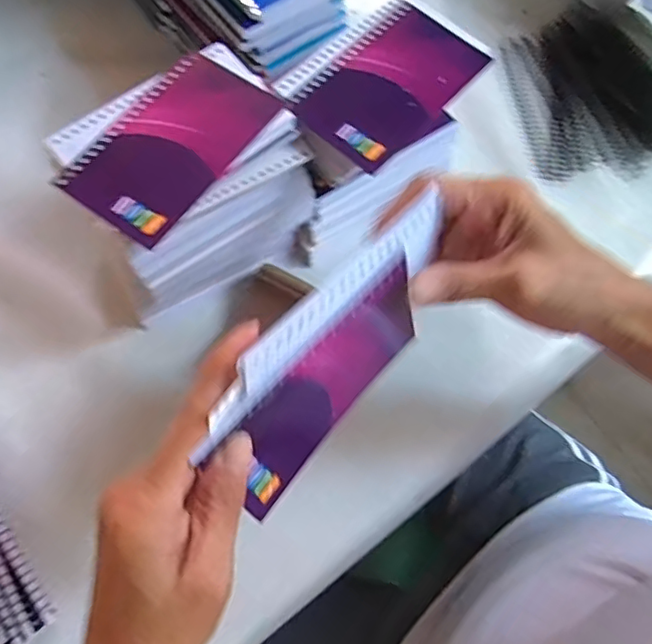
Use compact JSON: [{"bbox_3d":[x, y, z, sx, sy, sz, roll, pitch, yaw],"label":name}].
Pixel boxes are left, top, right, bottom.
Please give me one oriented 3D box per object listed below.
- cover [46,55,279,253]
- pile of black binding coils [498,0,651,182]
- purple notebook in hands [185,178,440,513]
[{"bbox_3d":[-0.093,-0.110,0.347,0.073,0.004,0.127,35,73,11],"label":"cover"},{"bbox_3d":[0.235,-0.205,0.510,0.157,0.013,0.168,-28,73,-13],"label":"pile of black binding coils"},{"bbox_3d":[0.006,0.014,0.274,0.017,0.103,0.151,35,65,29],"label":"purple notebook in hands"}]

